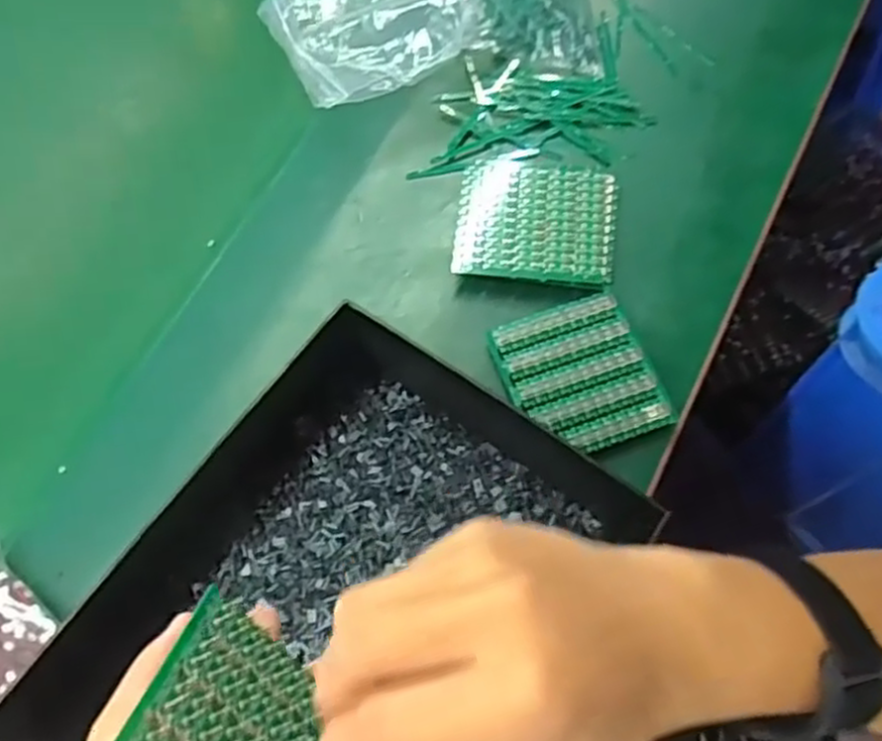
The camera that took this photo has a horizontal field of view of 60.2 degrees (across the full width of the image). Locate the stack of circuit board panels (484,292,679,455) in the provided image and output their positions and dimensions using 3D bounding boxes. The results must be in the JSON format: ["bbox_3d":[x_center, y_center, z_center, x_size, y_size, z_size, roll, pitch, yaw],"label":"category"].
[{"bbox_3d":[0.079,0.004,0.439,0.080,0.014,0.086,-19,69,-4],"label":"stack of circuit board panels"}]

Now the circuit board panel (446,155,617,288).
[{"bbox_3d":[0.059,-0.097,0.478,0.095,0.018,0.095,7,69,6],"label":"circuit board panel"}]

